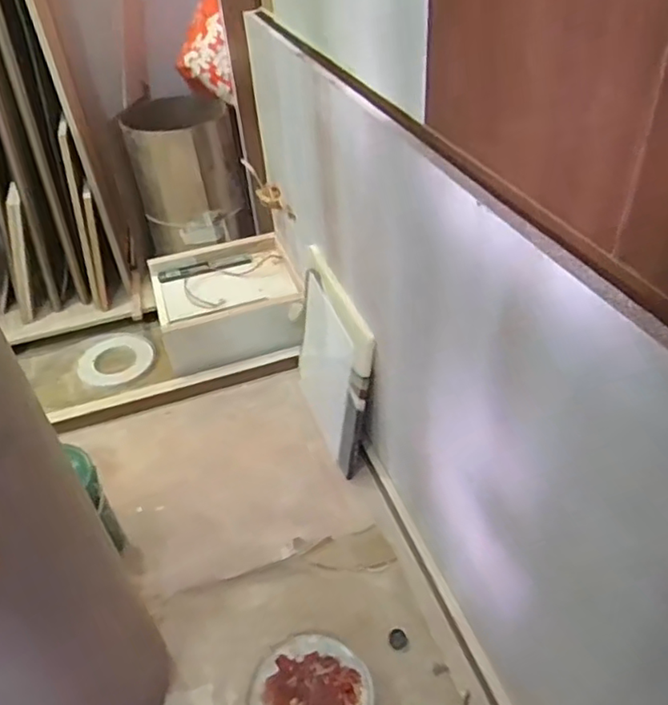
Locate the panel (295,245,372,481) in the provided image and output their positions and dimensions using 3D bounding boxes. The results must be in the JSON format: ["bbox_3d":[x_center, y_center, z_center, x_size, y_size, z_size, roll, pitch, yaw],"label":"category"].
[{"bbox_3d":[-0.009,0.015,1.255,0.023,0.375,0.345,-10,42,-20],"label":"panel"}]

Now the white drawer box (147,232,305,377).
[{"bbox_3d":[-0.274,-0.142,1.558,0.359,0.124,0.410,-15,41,-12],"label":"white drawer box"}]

